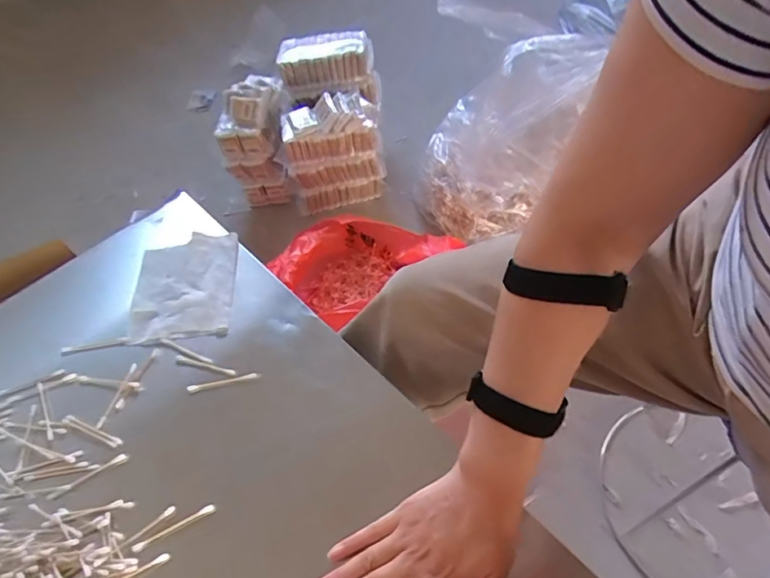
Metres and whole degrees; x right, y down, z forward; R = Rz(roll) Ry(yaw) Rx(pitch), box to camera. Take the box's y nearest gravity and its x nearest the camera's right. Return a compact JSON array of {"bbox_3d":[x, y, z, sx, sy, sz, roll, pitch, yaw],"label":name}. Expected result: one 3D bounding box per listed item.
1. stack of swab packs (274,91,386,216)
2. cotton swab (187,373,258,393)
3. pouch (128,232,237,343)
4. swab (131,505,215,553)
[{"bbox_3d":[-0.126,-0.323,1.236,0.237,0.266,0.103,-10,54,-1],"label":"stack of swab packs"},{"bbox_3d":[-0.168,0.095,0.532,0.070,0.004,0.007,-14,54,-4],"label":"cotton swab"},{"bbox_3d":[-0.240,-0.005,0.622,0.117,0.014,0.143,-5,54,3],"label":"pouch"},{"bbox_3d":[-0.188,0.212,0.458,0.073,0.004,0.006,-27,56,-13],"label":"swab"}]

